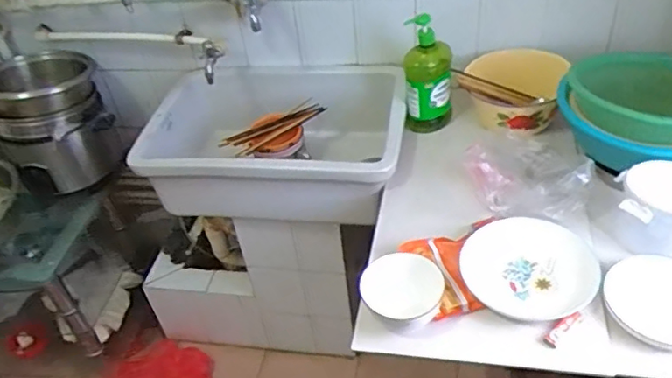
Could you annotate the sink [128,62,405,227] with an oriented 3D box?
[{"bbox_3d":[-0.157,-0.108,1.461,0.643,0.221,0.409,0,42,8],"label":"sink"}]

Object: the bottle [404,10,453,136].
[{"bbox_3d":[0.212,-0.258,1.319,0.110,0.248,0.084,-3,41,5],"label":"bottle"}]

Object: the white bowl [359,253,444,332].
[{"bbox_3d":[0.109,0.172,0.955,0.128,0.086,0.114,3,42,11],"label":"white bowl"}]

